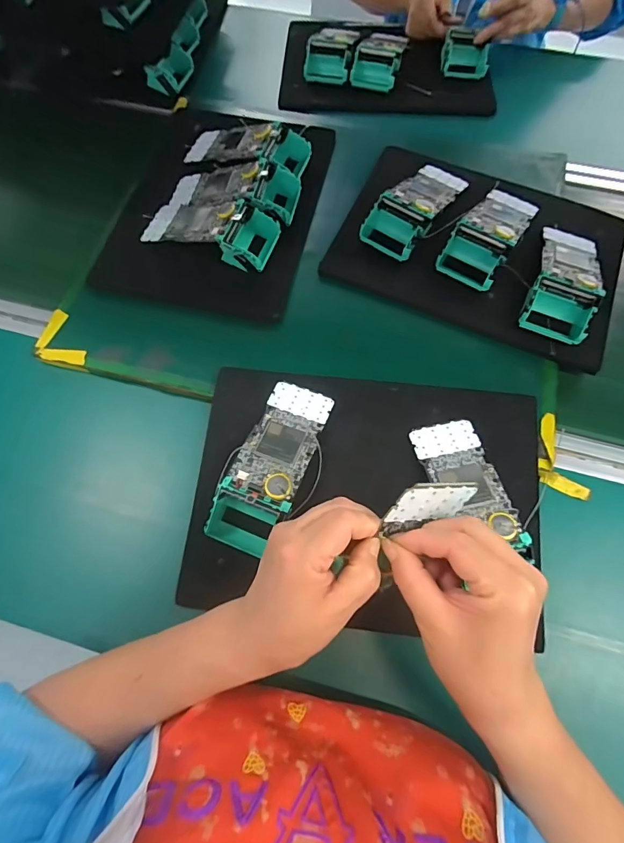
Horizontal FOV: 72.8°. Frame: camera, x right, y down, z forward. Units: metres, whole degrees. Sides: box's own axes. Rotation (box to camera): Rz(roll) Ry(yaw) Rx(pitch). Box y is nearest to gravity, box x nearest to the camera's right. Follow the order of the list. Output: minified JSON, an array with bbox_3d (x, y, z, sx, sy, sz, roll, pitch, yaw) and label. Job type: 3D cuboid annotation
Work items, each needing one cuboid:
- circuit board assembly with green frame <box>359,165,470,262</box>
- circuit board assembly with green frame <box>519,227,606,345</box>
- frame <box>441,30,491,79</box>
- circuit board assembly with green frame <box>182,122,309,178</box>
[{"bbox_3d":[0.138,-0.285,0.543,0.074,0.043,0.177,34,72,14],"label":"circuit board assembly with green frame"},{"bbox_3d":[0.297,-0.172,0.495,0.069,0.054,0.167,22,69,9],"label":"circuit board assembly with green frame"},{"bbox_3d":[0.250,-0.593,0.686,0.079,0.044,0.044,5,68,3],"label":"frame"},{"bbox_3d":[-0.094,-0.382,0.590,0.173,0.047,0.076,21,69,9],"label":"circuit board assembly with green frame"}]

